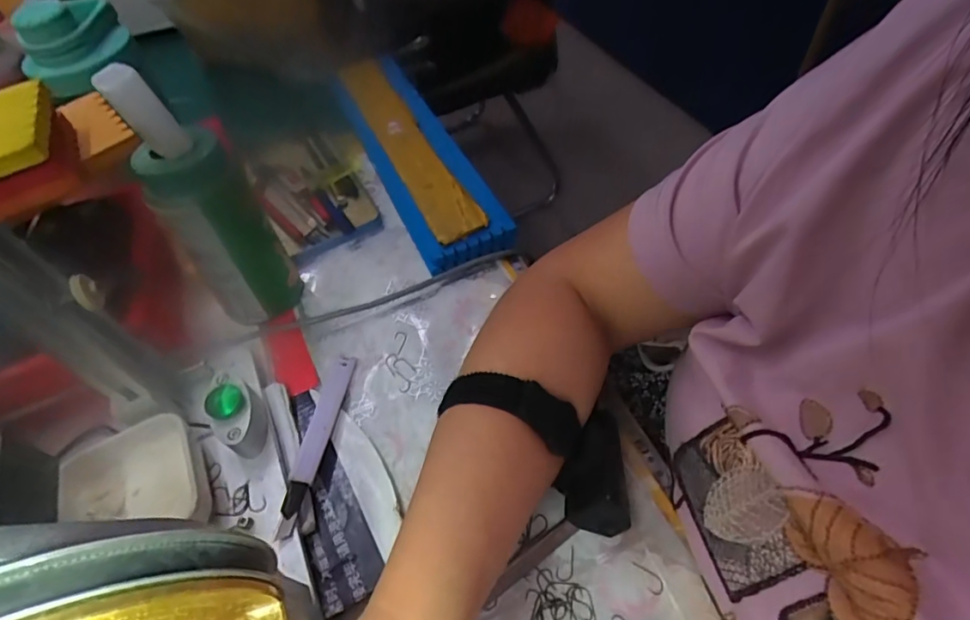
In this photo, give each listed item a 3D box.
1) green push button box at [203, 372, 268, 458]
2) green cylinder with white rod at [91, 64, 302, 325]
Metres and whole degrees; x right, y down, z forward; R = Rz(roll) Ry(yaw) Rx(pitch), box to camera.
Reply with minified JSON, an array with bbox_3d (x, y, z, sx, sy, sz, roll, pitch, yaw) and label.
[{"bbox_3d":[-0.167,0.065,0.344,0.025,0.034,0.063,-23,55,-15],"label":"green push button box"},{"bbox_3d":[-0.191,-0.069,0.363,0.061,0.183,0.056,-37,60,-23],"label":"green cylinder with white rod"}]

